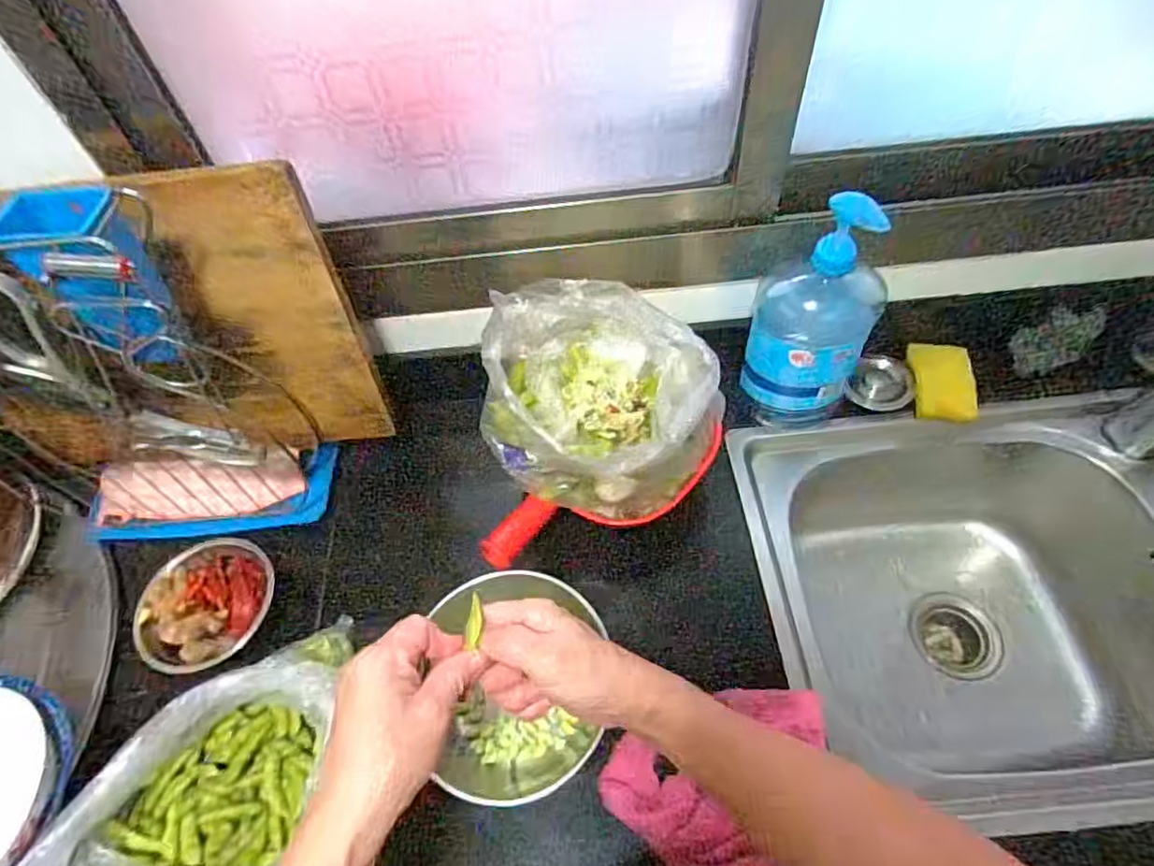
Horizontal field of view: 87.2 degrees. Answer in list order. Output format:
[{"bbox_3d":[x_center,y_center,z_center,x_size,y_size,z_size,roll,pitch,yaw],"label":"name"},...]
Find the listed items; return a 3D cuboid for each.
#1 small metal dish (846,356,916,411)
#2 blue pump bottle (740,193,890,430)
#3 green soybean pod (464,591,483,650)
[{"bbox_3d":[0.363,-0.058,0.722,0.069,0.037,0.062,29,62,22],"label":"small metal dish"},{"bbox_3d":[0.240,-0.116,0.615,0.109,0.254,0.103,25,61,20],"label":"blue pump bottle"},{"bbox_3d":[-0.069,0.124,0.405,0.009,0.005,0.036,-2,55,3],"label":"green soybean pod"}]

